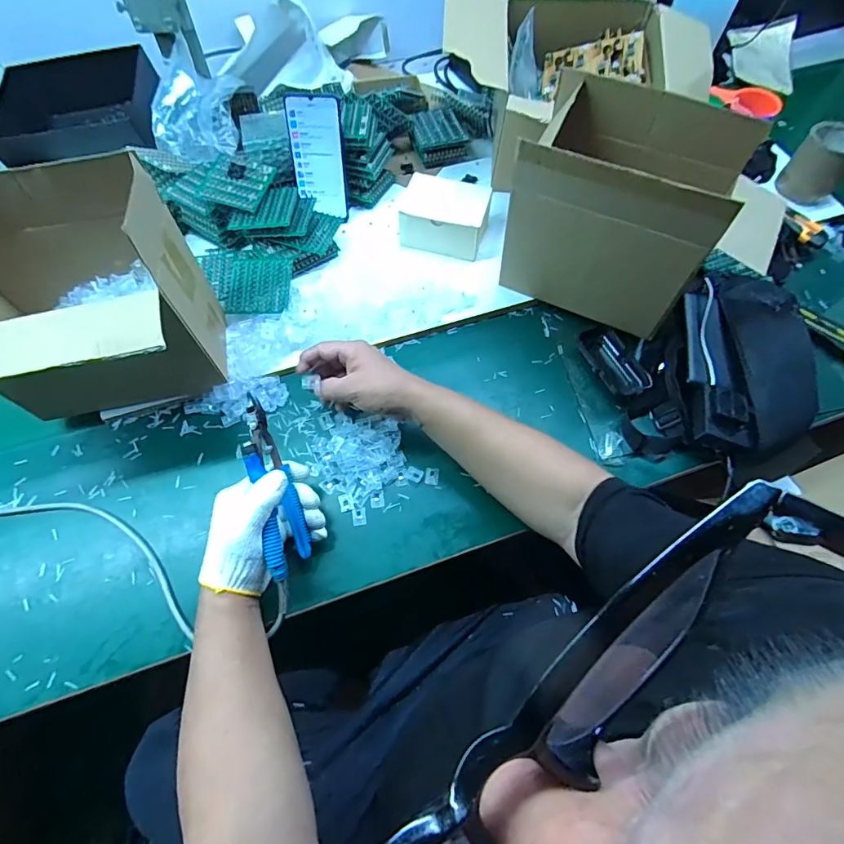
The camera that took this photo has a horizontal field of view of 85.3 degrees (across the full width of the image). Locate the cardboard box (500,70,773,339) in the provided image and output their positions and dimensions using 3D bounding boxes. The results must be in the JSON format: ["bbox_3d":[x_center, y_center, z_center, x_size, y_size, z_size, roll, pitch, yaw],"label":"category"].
[{"bbox_3d":[0.228,-0.244,0.575,0.219,0.243,0.145,26,67,11],"label":"cardboard box"}]

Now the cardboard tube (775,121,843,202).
[{"bbox_3d":[0.629,-0.414,0.722,0.064,0.084,0.074,17,65,7],"label":"cardboard tube"}]

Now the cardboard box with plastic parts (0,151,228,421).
[{"bbox_3d":[-0.370,-0.106,0.503,0.237,0.233,0.200,-10,65,-6],"label":"cardboard box with plastic parts"}]

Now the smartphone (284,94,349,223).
[{"bbox_3d":[-0.150,-0.383,0.668,0.076,0.150,0.011,3,41,4],"label":"smartphone"}]

